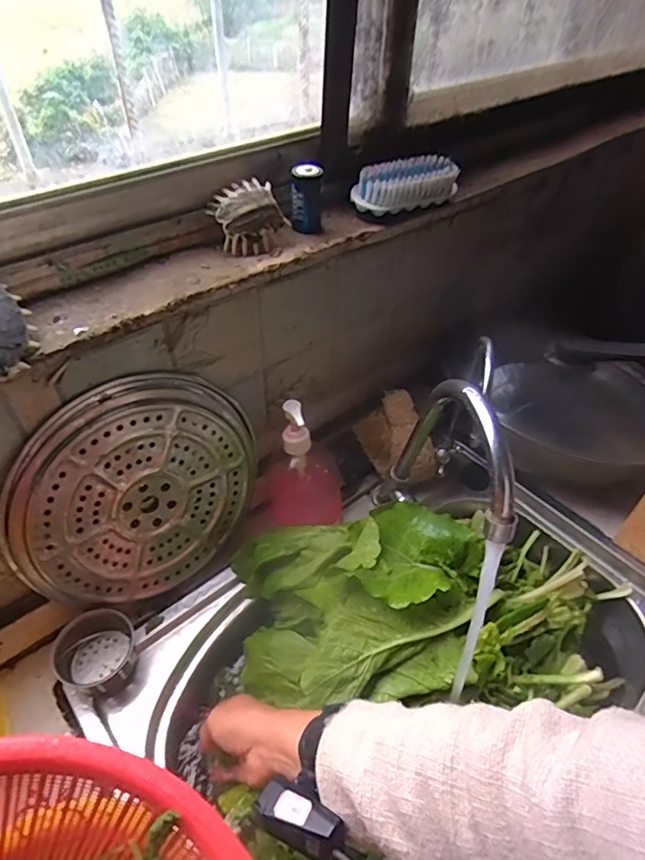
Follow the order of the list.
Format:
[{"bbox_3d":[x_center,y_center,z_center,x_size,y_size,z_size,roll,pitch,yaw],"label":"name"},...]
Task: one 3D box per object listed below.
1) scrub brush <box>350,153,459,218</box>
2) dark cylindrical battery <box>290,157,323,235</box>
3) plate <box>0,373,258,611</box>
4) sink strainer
[{"bbox_3d":[0.093,-0.273,0.588,0.127,0.039,0.049,-24,49,-24],"label":"scrub brush"},{"bbox_3d":[-0.016,-0.238,0.540,0.030,0.065,0.027,-2,44,-3],"label":"dark cylindrical battery"},{"bbox_3d":[-0.174,0.064,0.524,0.010,0.235,0.238,30,91,45],"label":"plate"},{"bbox_3d":[-0.224,0.221,0.522,0.068,0.050,0.069,-9,45,-10],"label":"sink strainer"}]

